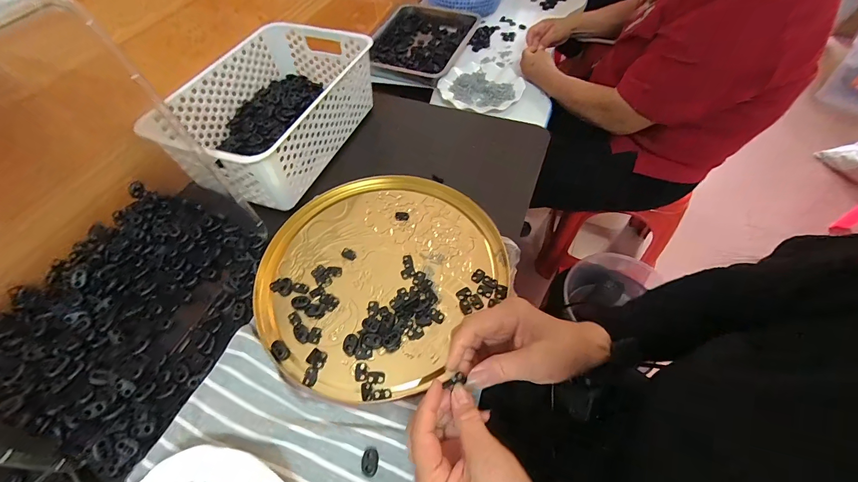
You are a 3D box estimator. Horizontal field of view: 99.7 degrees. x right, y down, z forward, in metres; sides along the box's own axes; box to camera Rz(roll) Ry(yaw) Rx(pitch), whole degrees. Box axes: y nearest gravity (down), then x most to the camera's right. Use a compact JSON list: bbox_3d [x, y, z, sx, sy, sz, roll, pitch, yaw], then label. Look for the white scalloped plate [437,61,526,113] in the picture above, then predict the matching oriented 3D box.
[{"bbox_3d":[0.115,-0.355,0.817,0.177,0.019,0.181,-1,55,1],"label":"white scalloped plate"}]

